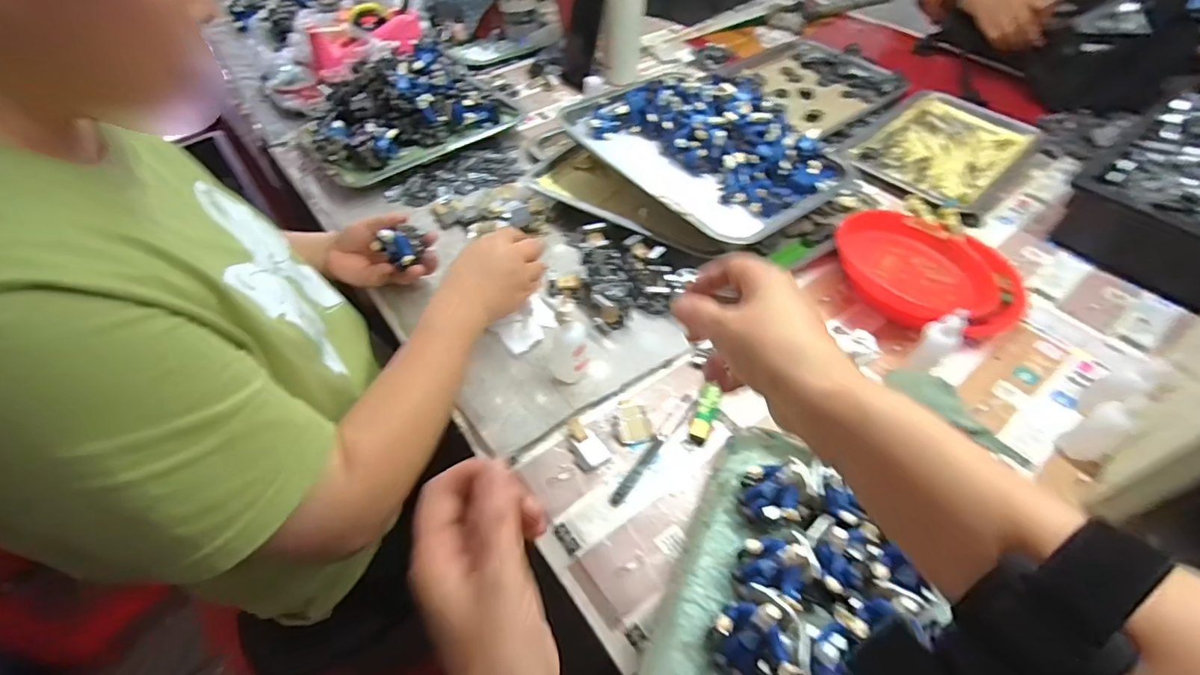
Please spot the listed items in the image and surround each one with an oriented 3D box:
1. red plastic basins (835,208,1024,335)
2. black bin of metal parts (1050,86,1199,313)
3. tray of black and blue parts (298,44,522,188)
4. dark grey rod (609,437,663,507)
[{"bbox_3d":[0.384,-0.084,0.611,0.212,0.057,0.171,-2,51,-2],"label":"red plastic basins"},{"bbox_3d":[0.802,-0.213,0.680,0.420,0.124,0.213,-30,57,-23],"label":"black bin of metal parts"},{"bbox_3d":[-0.304,-0.360,0.800,0.300,0.101,0.210,-32,58,-24],"label":"tray of black and blue parts"},{"bbox_3d":[0.034,0.119,0.469,0.010,0.005,0.080,29,56,21],"label":"dark grey rod"}]

